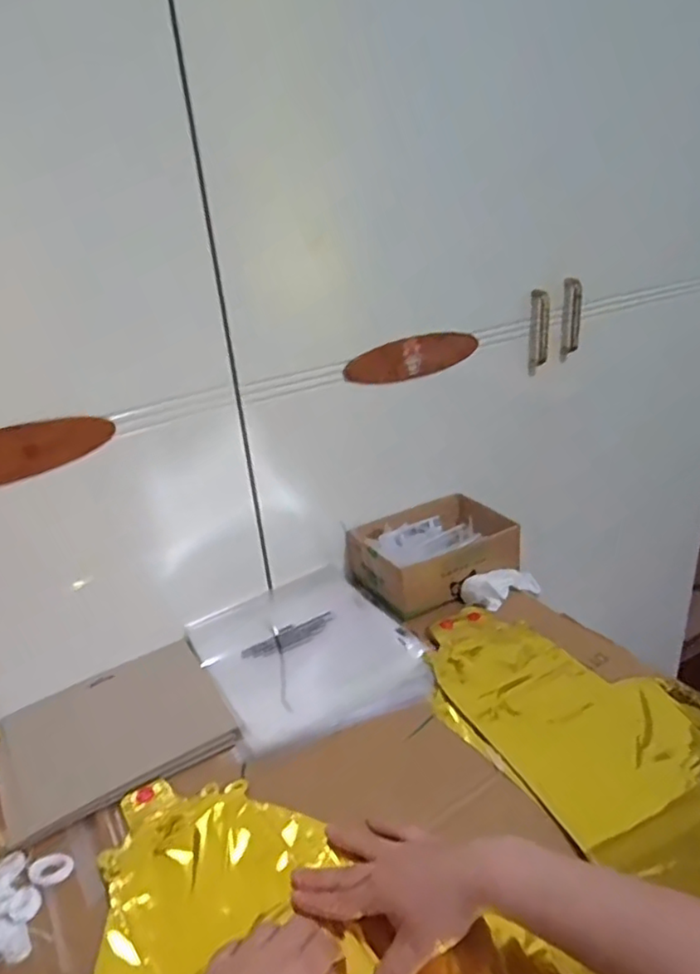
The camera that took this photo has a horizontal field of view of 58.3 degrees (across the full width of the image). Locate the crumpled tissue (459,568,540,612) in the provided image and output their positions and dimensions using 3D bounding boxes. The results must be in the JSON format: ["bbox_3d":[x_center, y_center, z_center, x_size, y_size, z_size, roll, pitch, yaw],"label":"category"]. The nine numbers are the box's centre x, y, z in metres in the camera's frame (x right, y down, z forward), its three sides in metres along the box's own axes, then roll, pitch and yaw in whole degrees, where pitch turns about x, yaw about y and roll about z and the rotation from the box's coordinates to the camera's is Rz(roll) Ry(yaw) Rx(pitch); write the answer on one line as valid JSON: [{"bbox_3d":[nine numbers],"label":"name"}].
[{"bbox_3d":[0.190,0.120,0.762,0.109,0.033,0.041,-6,23,-31],"label":"crumpled tissue"}]

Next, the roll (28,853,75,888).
[{"bbox_3d":[-0.228,0.292,0.479,0.033,0.004,0.025,-5,26,0],"label":"roll"}]

